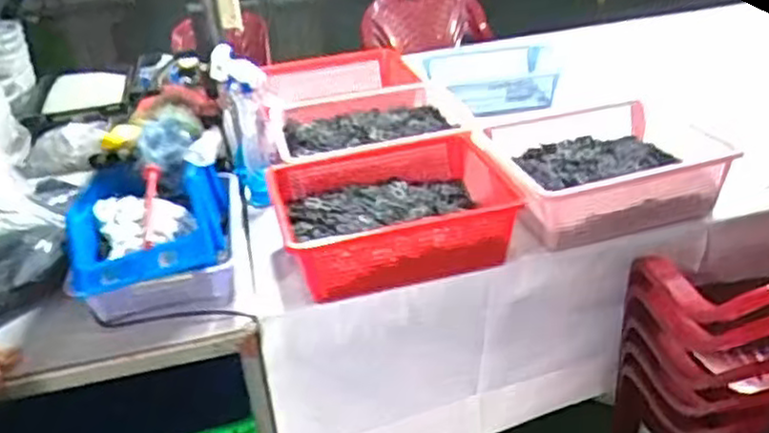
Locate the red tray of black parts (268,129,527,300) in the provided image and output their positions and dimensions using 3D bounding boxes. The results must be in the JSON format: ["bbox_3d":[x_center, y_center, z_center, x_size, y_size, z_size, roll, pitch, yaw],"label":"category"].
[{"bbox_3d":[0.018,-0.011,1.209,0.363,0.117,0.324,-10,28,-10],"label":"red tray of black parts"}]

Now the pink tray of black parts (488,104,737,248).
[{"bbox_3d":[0.365,-0.088,1.274,0.331,0.131,0.305,-8,27,-6],"label":"pink tray of black parts"}]

